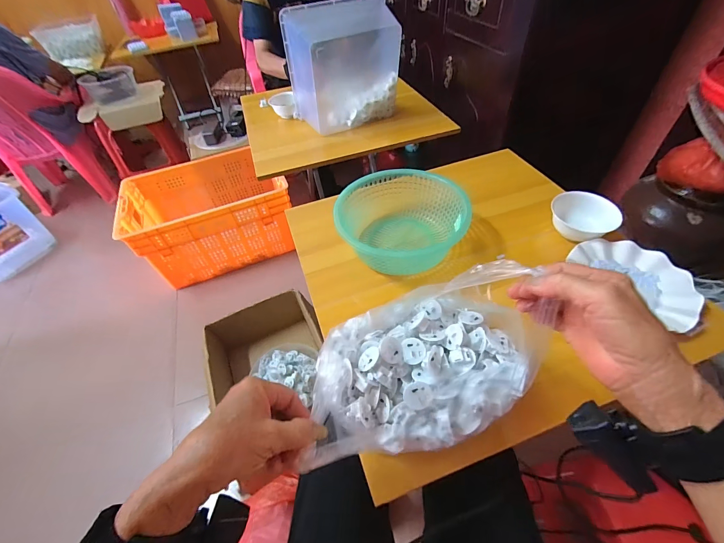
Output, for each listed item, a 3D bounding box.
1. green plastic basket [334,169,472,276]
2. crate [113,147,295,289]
[{"bbox_3d":[0.074,-0.092,0.622,0.225,0.097,0.210,-1,49,5],"label":"green plastic basket"},{"bbox_3d":[-0.596,-0.238,1.334,0.553,0.302,0.395,-20,50,-11],"label":"crate"}]

